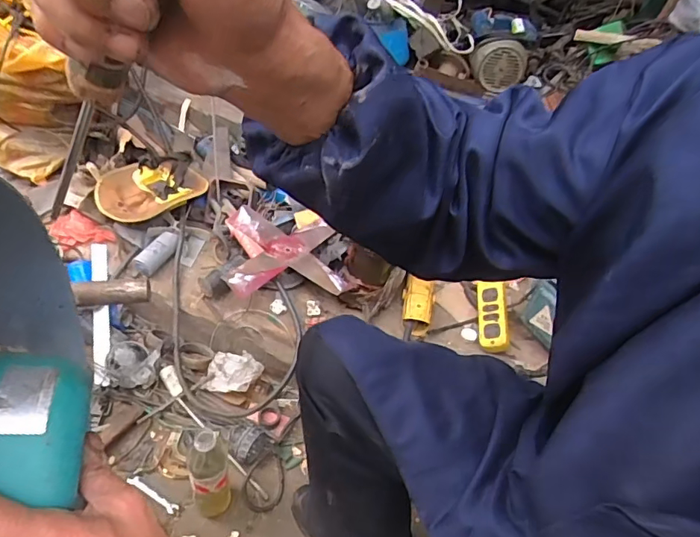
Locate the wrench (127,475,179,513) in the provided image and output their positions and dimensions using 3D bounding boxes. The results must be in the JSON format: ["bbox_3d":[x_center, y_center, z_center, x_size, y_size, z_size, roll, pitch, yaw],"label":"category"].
[{"bbox_3d":[-0.356,0.410,0.892,0.111,0.006,0.017,24,42,19],"label":"wrench"}]

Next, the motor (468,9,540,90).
[{"bbox_3d":[0.471,-0.696,1.557,0.203,0.192,0.212,17,40,11],"label":"motor"}]

